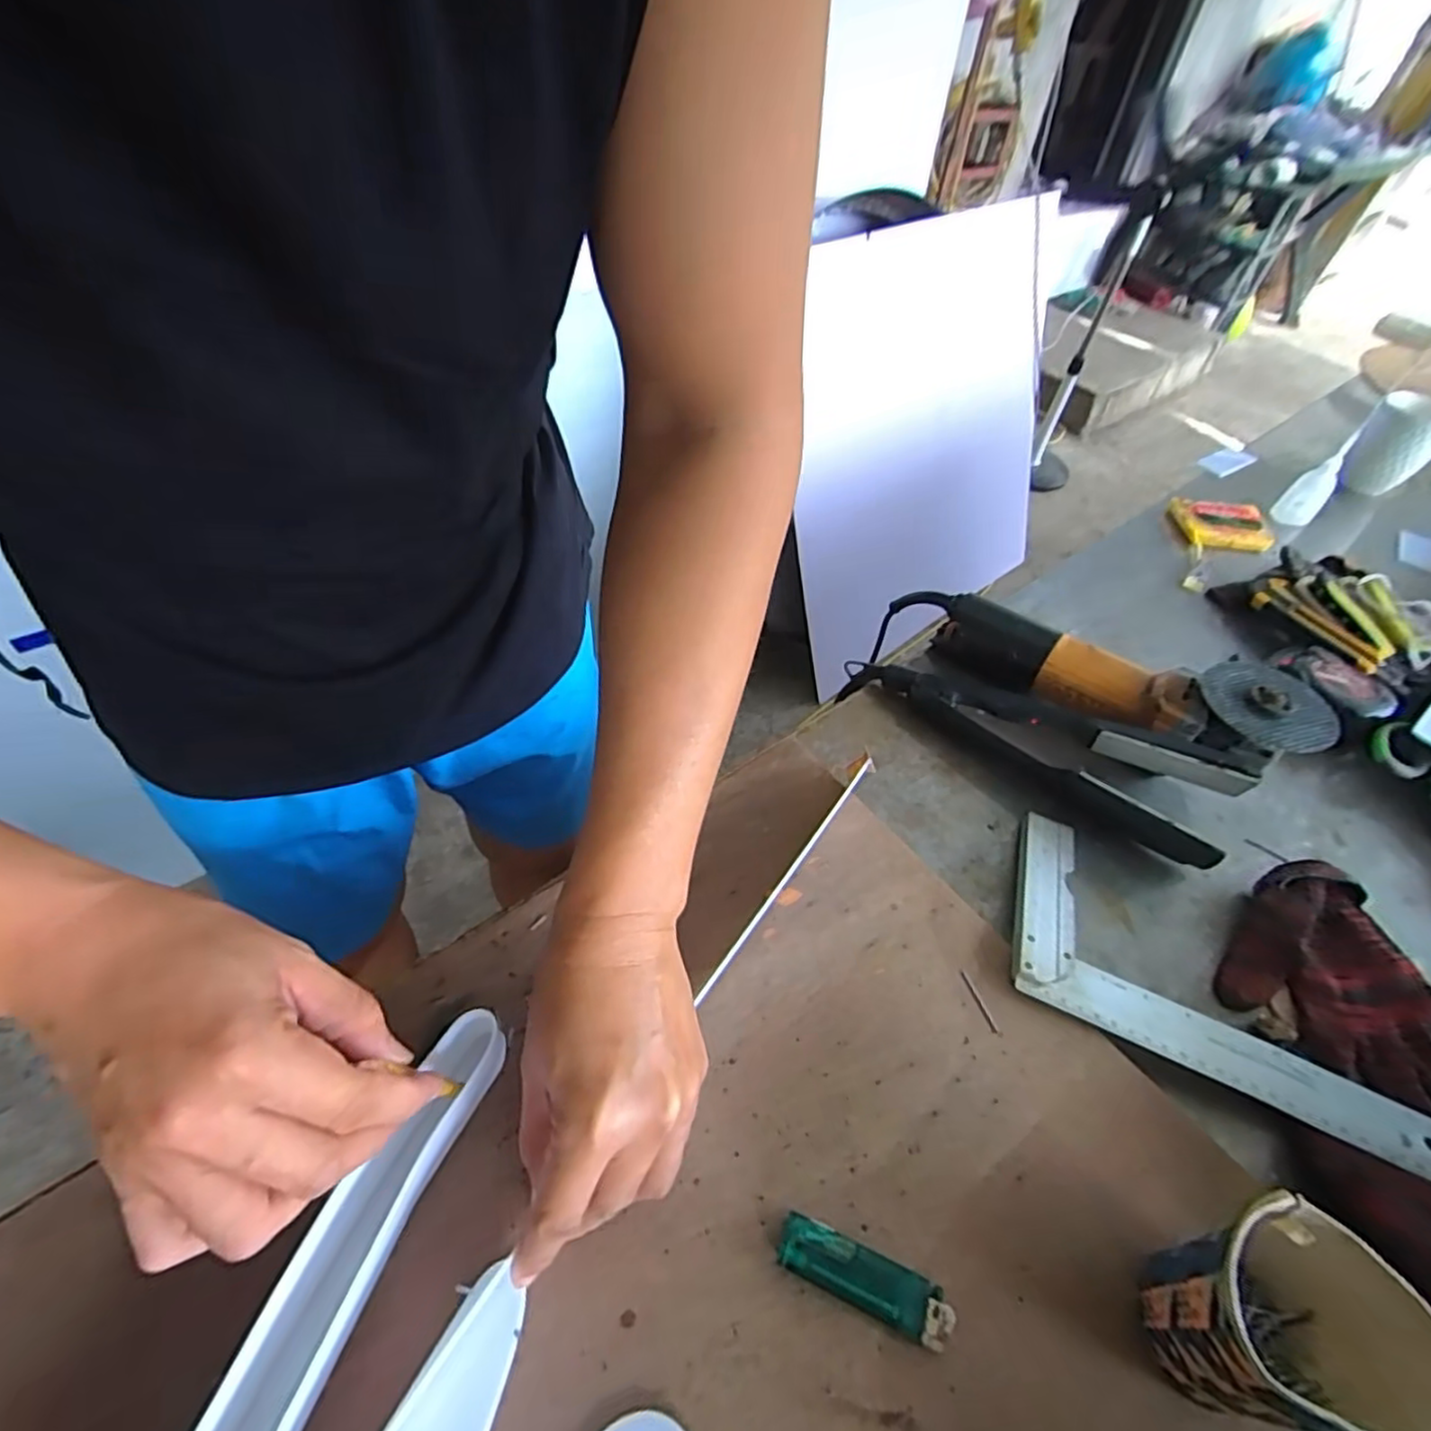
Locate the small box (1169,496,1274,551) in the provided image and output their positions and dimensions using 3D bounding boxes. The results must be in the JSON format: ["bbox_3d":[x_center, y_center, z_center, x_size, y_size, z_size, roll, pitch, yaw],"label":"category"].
[{"bbox_3d":[0.591,-0.220,0.793,0.104,0.020,0.090,10,48,6],"label":"small box"}]

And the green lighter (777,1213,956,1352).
[{"bbox_3d":[0.069,0.264,0.320,0.079,0.011,0.023,21,50,13],"label":"green lighter"}]

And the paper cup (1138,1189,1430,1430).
[{"bbox_3d":[0.233,0.254,0.290,0.085,0.094,0.067,12,49,5],"label":"paper cup"}]

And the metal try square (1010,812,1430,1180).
[{"bbox_3d":[0.321,0.159,0.432,0.251,0.014,0.143,20,50,12],"label":"metal try square"}]

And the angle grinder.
[{"bbox_3d":[0.292,-0.038,0.565,0.340,0.067,0.099,22,49,32],"label":"angle grinder"}]

